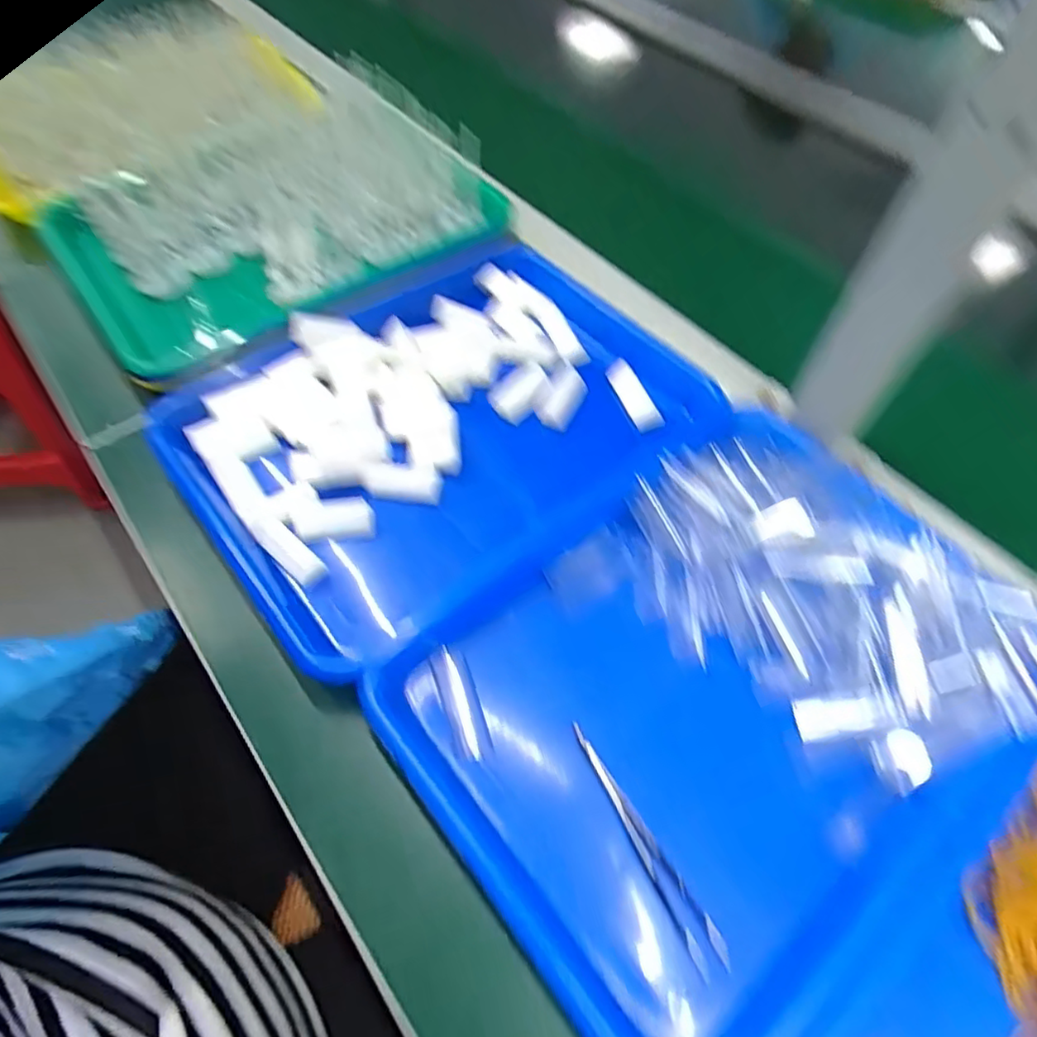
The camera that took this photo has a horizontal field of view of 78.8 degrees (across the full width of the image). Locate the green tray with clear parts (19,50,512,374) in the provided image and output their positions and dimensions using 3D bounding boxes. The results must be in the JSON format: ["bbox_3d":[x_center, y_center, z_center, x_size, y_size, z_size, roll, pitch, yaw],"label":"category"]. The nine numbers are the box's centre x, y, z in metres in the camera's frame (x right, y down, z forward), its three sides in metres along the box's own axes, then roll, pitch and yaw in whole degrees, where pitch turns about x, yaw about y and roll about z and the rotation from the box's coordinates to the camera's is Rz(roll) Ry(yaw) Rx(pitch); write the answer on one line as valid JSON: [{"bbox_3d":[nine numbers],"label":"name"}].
[{"bbox_3d":[-0.204,-0.274,0.541,0.343,0.054,0.250,-34,64,-22],"label":"green tray with clear parts"}]

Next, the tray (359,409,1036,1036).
[{"bbox_3d":[0.110,0.089,0.348,0.321,0.050,0.239,-34,66,-20],"label":"tray"}]

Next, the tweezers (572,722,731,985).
[{"bbox_3d":[0.060,0.155,0.307,0.016,0.005,0.119,-25,61,-17],"label":"tweezers"}]

